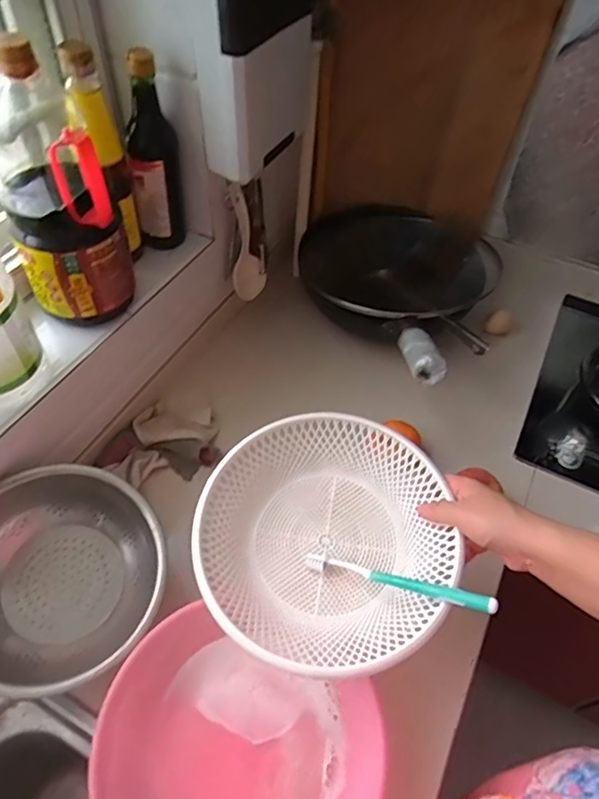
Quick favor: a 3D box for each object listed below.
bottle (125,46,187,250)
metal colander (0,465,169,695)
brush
[{"bbox_3d":[-0.194,-0.317,0.702,0.058,0.246,0.061,-1,52,-5],"label":"bottle"},{"bbox_3d":[-0.260,0.194,0.573,0.217,0.098,0.212,2,52,-2],"label":"metal colander"},{"bbox_3d":[0.090,0.173,0.504,0.186,0.013,0.015,5,48,31],"label":"brush"}]

